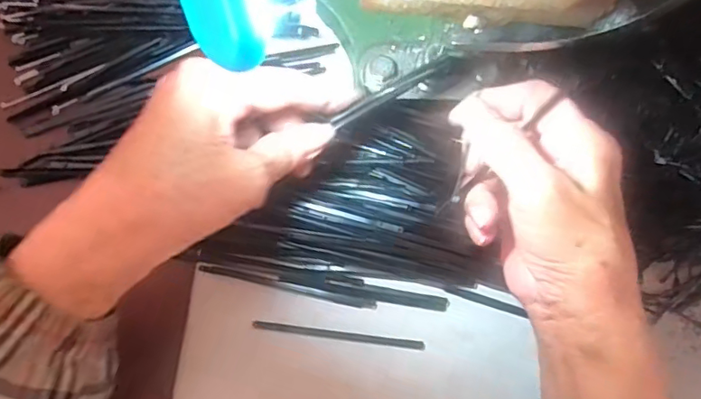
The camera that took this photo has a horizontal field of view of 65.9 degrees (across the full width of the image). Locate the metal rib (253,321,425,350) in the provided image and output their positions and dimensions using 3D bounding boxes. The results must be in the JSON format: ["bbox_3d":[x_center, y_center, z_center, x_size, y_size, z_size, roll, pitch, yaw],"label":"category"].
[{"bbox_3d":[-0.007,0.080,0.319,0.100,0.004,0.005,7,77,1],"label":"metal rib"}]

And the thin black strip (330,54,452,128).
[{"bbox_3d":[0.022,-0.057,0.286,0.070,0.004,0.007,-30,79,-6],"label":"thin black strip"}]

